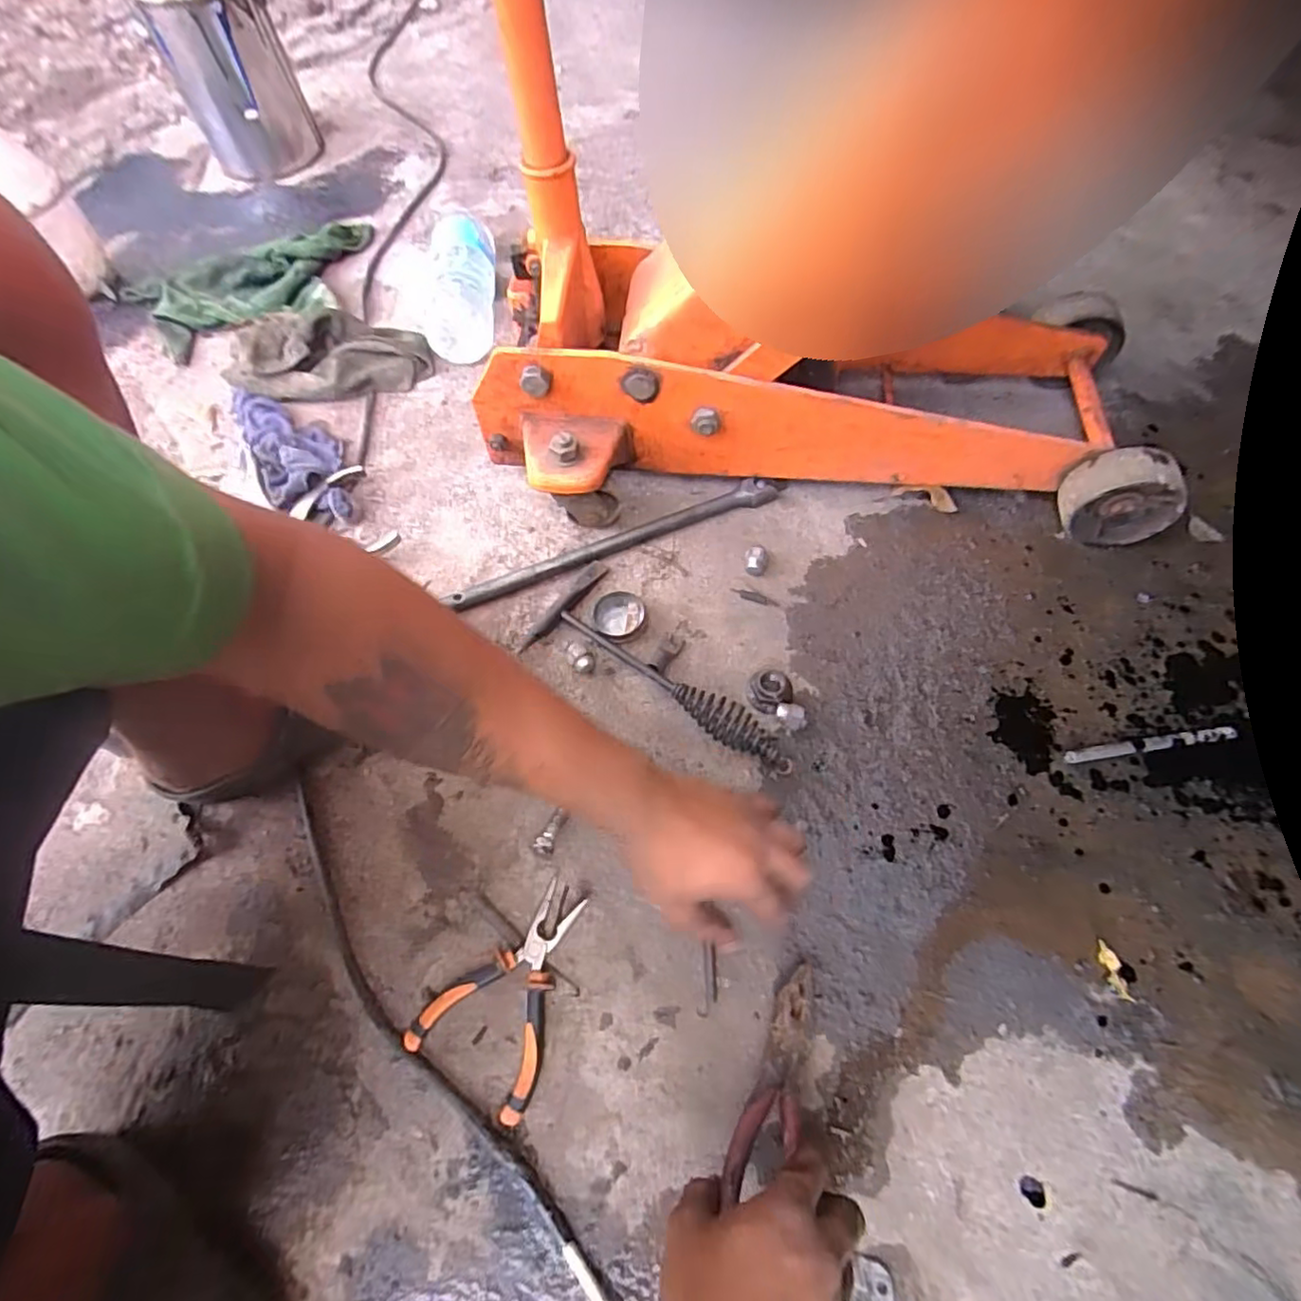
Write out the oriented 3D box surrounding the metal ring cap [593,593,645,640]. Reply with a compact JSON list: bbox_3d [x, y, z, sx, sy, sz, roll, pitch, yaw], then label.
[{"bbox_3d":[-0.030,-0.032,0.595,0.047,0.010,0.051,-1,63,1],"label":"metal ring cap"}]

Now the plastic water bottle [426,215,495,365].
[{"bbox_3d":[-0.238,-0.467,0.797,0.086,0.067,0.232,-7,63,-2],"label":"plastic water bottle"}]

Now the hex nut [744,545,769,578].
[{"bbox_3d":[0.103,-0.088,0.616,0.024,0.018,0.028,12,64,8],"label":"hex nut"}]

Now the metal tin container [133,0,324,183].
[{"bbox_3d":[-0.594,-0.822,0.913,0.159,0.219,0.146,-23,65,-10],"label":"metal tin container"}]

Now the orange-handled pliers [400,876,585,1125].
[{"bbox_3d":[-0.094,0.242,0.453,0.092,0.019,0.137,30,68,16],"label":"orange-handled pliers"}]

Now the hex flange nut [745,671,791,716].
[{"bbox_3d":[0.104,0.036,0.553,0.037,0.018,0.035,20,65,11],"label":"hex flange nut"}]

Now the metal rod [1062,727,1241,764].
[{"bbox_3d":[0.419,0.079,0.529,0.143,0.014,0.011,-8,63,-2],"label":"metal rod"}]

